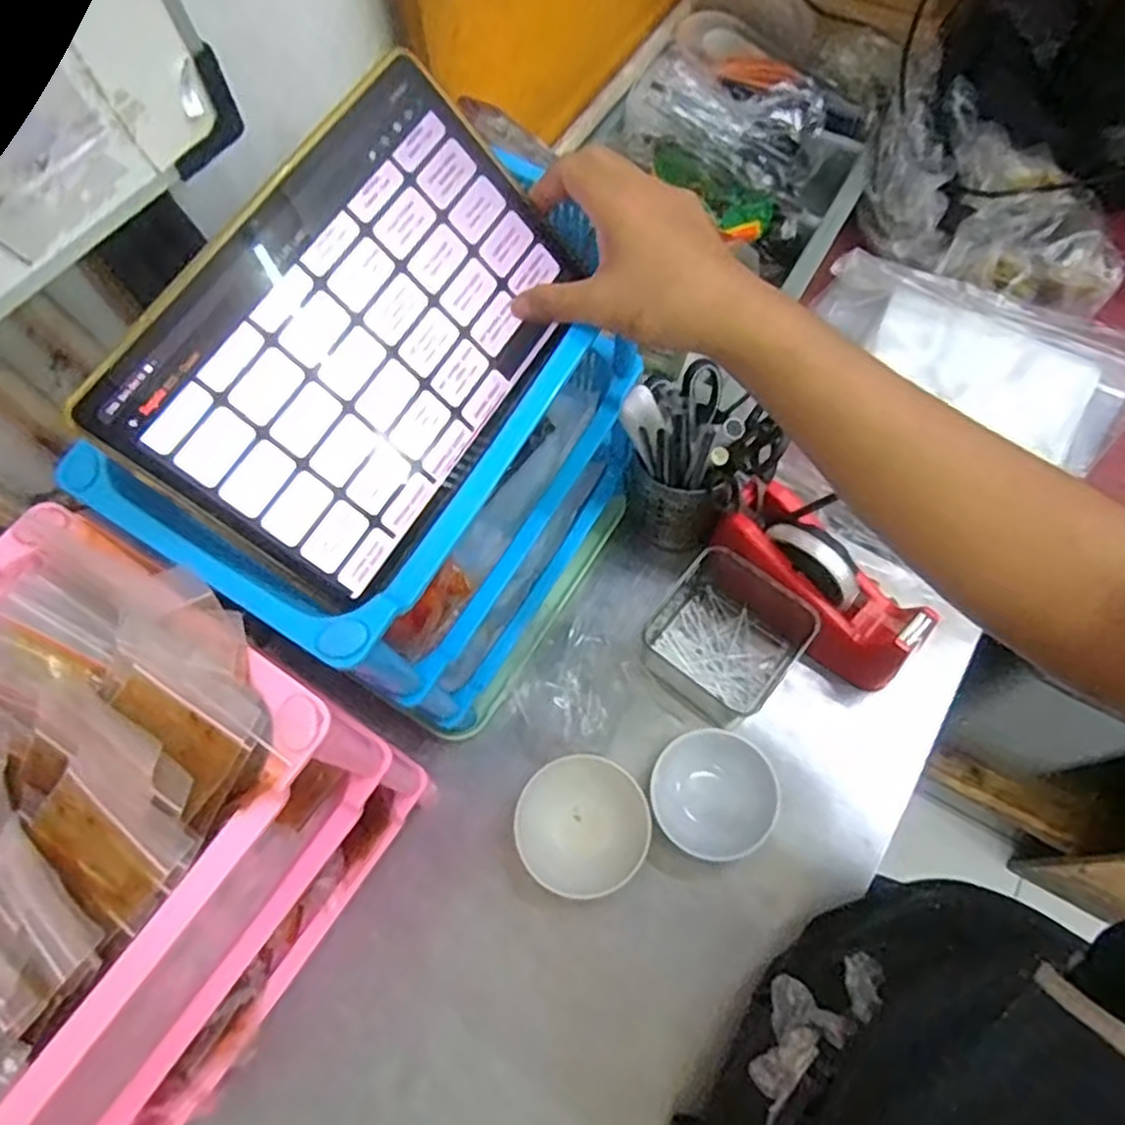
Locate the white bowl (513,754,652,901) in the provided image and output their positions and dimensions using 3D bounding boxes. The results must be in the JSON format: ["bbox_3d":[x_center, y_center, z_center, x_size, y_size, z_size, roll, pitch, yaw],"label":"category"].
[{"bbox_3d":[0.017,0.220,0.619,0.106,0.049,0.106,-1,66,2],"label":"white bowl"}]

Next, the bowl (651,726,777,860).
[{"bbox_3d":[0.124,0.195,0.619,0.110,0.057,0.101,-6,66,0],"label":"bowl"}]

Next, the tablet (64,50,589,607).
[{"bbox_3d":[-0.099,-0.119,0.393,0.007,0.160,0.249,11,64,56],"label":"tablet"}]

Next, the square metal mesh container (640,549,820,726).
[{"bbox_3d":[0.141,0.065,0.660,0.127,0.070,0.123,36,72,16],"label":"square metal mesh container"}]

